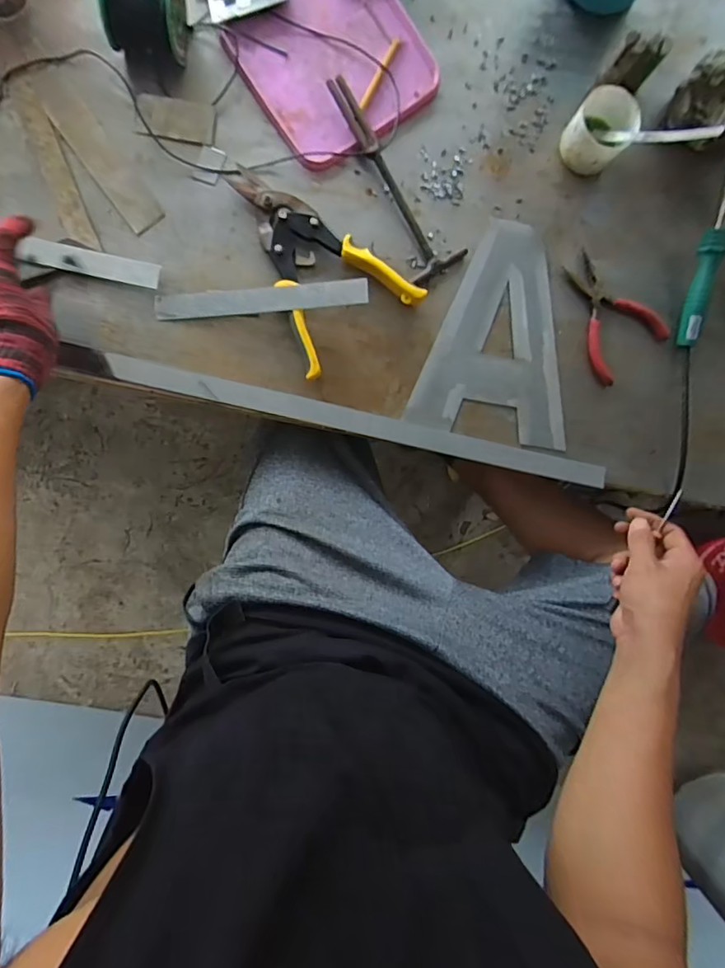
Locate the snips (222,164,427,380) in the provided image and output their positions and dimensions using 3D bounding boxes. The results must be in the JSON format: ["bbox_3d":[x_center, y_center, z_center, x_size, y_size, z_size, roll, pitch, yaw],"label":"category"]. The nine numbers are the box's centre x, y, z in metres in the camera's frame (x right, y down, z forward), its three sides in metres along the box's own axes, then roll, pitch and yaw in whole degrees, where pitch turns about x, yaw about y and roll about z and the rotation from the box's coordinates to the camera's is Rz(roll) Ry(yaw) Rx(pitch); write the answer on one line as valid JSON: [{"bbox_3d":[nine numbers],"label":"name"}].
[{"bbox_3d":[-0.058,-0.247,0.544,0.146,0.025,0.221,-36,96,-4],"label":"snips"}]

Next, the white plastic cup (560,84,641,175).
[{"bbox_3d":[0.255,-0.381,0.556,0.061,0.063,0.059,0,92,-7],"label":"white plastic cup"}]

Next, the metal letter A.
[{"bbox_3d":[0.163,-0.173,0.583,0.177,0.006,0.236,10,91,-7],"label":"metal letter A"}]

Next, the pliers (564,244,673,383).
[{"bbox_3d":[0.281,-0.195,0.591,0.097,0.012,0.140,-43,96,-3],"label":"pliers"}]

